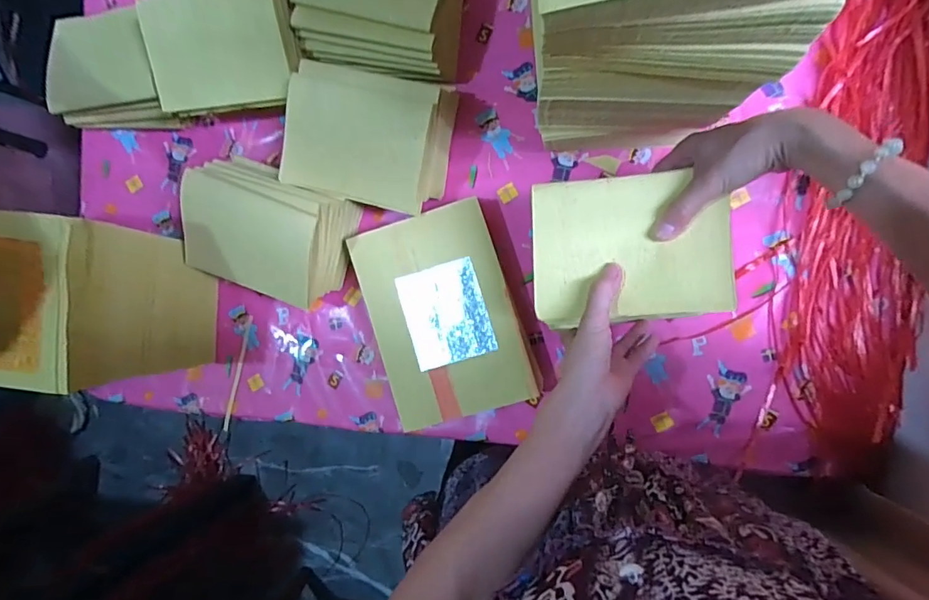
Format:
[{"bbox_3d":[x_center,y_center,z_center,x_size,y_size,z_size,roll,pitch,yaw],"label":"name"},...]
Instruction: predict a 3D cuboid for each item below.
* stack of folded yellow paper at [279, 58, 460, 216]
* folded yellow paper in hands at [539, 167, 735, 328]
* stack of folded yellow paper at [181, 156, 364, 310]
[{"bbox_3d":[-0.109,-0.177,0.554,0.168,0.081,0.129,13,94,8],"label":"stack of folded yellow paper"},{"bbox_3d":[0.142,-0.044,0.425,0.159,0.025,0.122,-5,91,9],"label":"folded yellow paper in hands"},{"bbox_3d":[-0.229,-0.080,0.573,0.169,0.101,0.140,19,95,8],"label":"stack of folded yellow paper"}]

